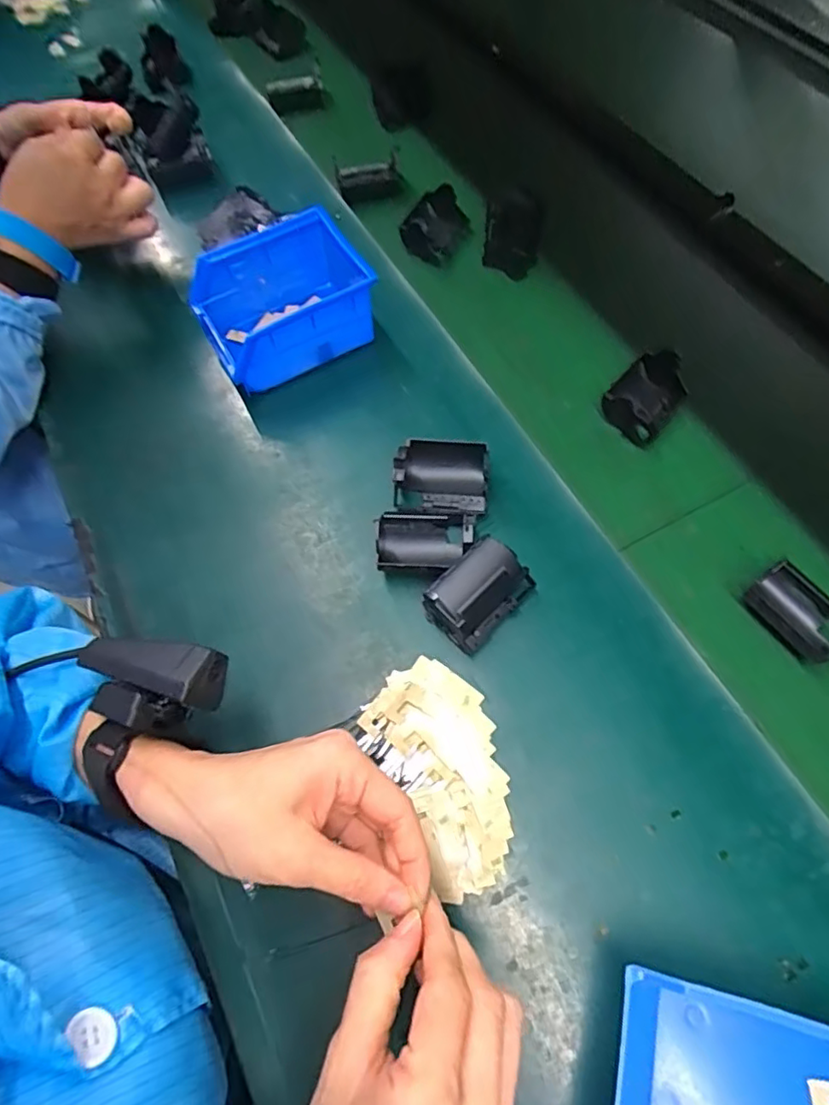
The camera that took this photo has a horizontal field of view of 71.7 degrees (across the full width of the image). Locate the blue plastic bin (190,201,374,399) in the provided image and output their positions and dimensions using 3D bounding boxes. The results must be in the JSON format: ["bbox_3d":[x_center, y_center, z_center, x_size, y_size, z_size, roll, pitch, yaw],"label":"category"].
[{"bbox_3d":[-0.111,-0.216,0.502,0.143,0.077,0.109,-26,66,-11],"label":"blue plastic bin"}]

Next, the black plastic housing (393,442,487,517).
[{"bbox_3d":[0.021,-0.057,0.440,0.069,0.041,0.051,5,65,4],"label":"black plastic housing"}]

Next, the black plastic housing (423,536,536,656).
[{"bbox_3d":[0.045,0.027,0.393,0.067,0.043,0.045,-42,70,-17],"label":"black plastic housing"}]

